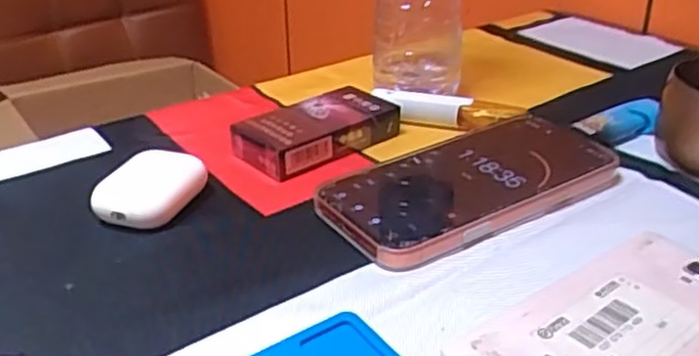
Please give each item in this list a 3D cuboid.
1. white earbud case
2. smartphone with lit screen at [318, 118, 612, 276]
[{"bbox_3d":[-0.107,0.007,0.394,0.040,0.023,0.051,9,30,18],"label":"white earbud case"},{"bbox_3d":[0.069,-0.001,0.404,0.170,0.008,0.087,-19,33,-30],"label":"smartphone with lit screen"}]

